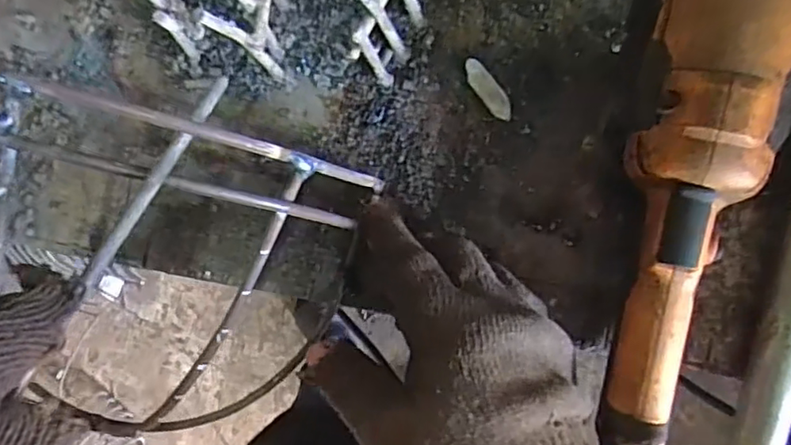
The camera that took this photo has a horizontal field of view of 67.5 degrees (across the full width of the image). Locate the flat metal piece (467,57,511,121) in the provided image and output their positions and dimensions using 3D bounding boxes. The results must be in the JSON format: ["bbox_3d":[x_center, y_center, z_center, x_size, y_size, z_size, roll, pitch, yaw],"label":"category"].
[{"bbox_3d":[0.050,-0.071,0.320,0.012,0.006,0.038,-39,87,6],"label":"flat metal piece"}]

